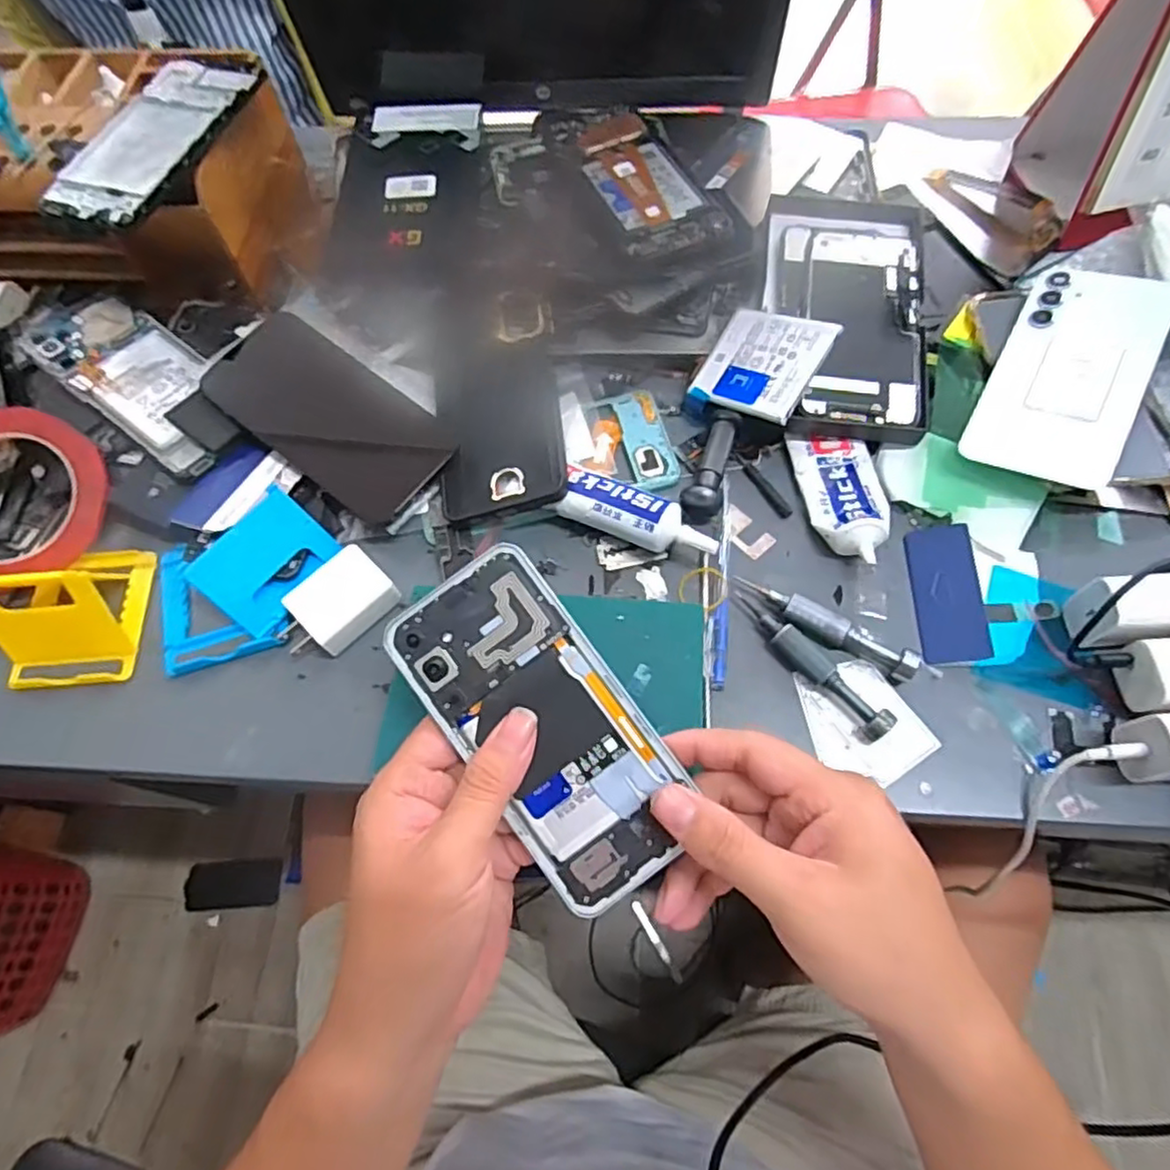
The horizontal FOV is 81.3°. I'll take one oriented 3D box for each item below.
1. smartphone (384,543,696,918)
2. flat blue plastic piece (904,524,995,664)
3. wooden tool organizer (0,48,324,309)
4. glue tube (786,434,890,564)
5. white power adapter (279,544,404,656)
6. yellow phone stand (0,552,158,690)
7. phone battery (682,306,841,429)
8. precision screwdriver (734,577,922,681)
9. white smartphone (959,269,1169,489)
[{"bbox_3d":[-0.018,0.063,0.310,0.077,0.004,0.160,-36,85,-2],"label":"smartphone"},{"bbox_3d":[0.202,0.004,0.380,0.034,0.004,0.079,-9,63,24],"label":"flat blue plastic piece"},{"bbox_3d":[-0.307,-0.279,0.480,0.216,0.107,0.159,13,66,9],"label":"wooden tool organizer"},{"bbox_3d":[0.154,-0.056,0.402,0.044,0.018,0.091,-7,65,0],"label":"glue tube"},{"bbox_3d":[-0.140,0.014,0.387,0.045,0.023,0.064,41,74,19],"label":"white power adapter"},{"bbox_3d":[-0.297,0.010,0.381,0.072,0.046,0.084,-3,65,2],"label":"yellow phone stand"},{"bbox_3d":[0.105,-0.133,0.413,0.079,0.006,0.066,27,88,41],"label":"phone battery"},{"bbox_3d":[0.131,0.022,0.374,0.101,0.014,0.015,29,70,16],"label":"precision screwdriver"},{"bbox_3d":[0.287,-0.129,0.401,0.076,0.006,0.157,23,73,26],"label":"white smartphone"}]

